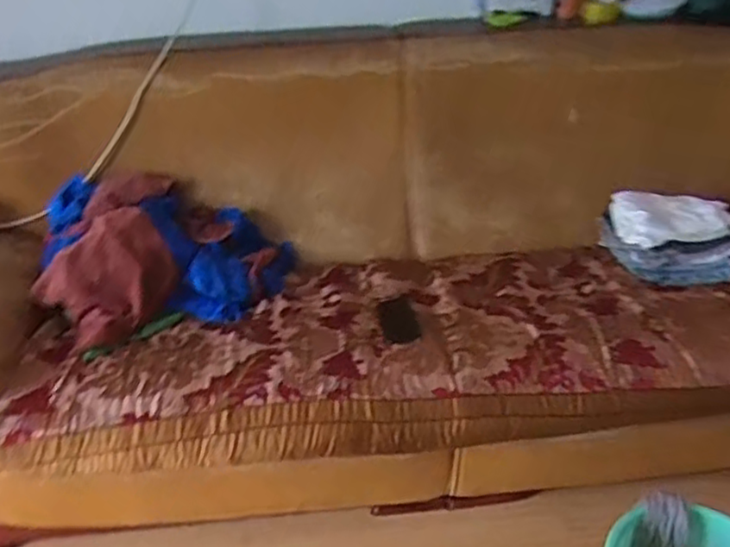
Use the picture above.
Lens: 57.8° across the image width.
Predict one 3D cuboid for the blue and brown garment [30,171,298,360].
[{"bbox_3d":[-0.459,-0.072,1.528,0.537,0.241,0.389,-10,30,-16],"label":"blue and brown garment"}]

